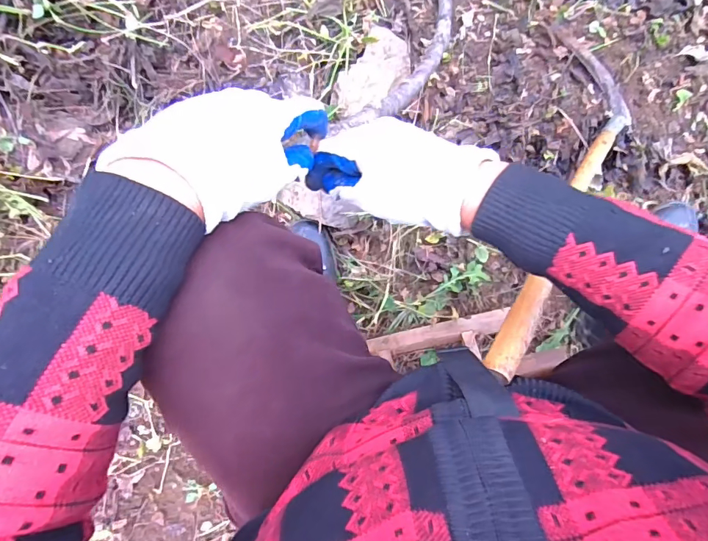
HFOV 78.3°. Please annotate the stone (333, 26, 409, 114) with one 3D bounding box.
[{"bbox_3d":[0.031,-0.294,0.664,0.082,0.039,0.156,32,88,2],"label":"stone"}]

